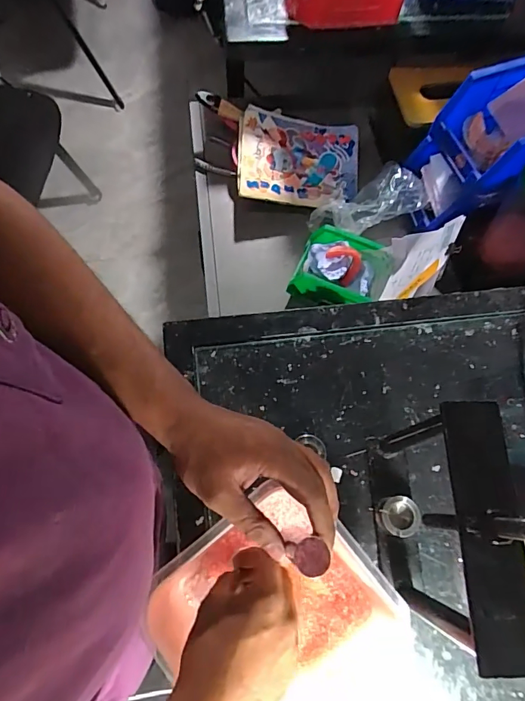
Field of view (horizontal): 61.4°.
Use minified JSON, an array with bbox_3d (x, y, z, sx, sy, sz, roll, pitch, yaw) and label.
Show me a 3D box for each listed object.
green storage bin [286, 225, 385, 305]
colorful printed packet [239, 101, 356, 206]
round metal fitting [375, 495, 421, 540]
[{"bbox_3d":[0.117,-0.125,0.687,0.126,0.061,0.104,21,73,5],"label":"green storage bin"},{"bbox_3d":[0.063,-0.330,0.762,0.210,0.030,0.165,8,78,-7],"label":"colorful printed packet"},{"bbox_3d":[0.136,0.166,0.444,0.037,0.027,0.037,8,72,1],"label":"round metal fitting"}]

